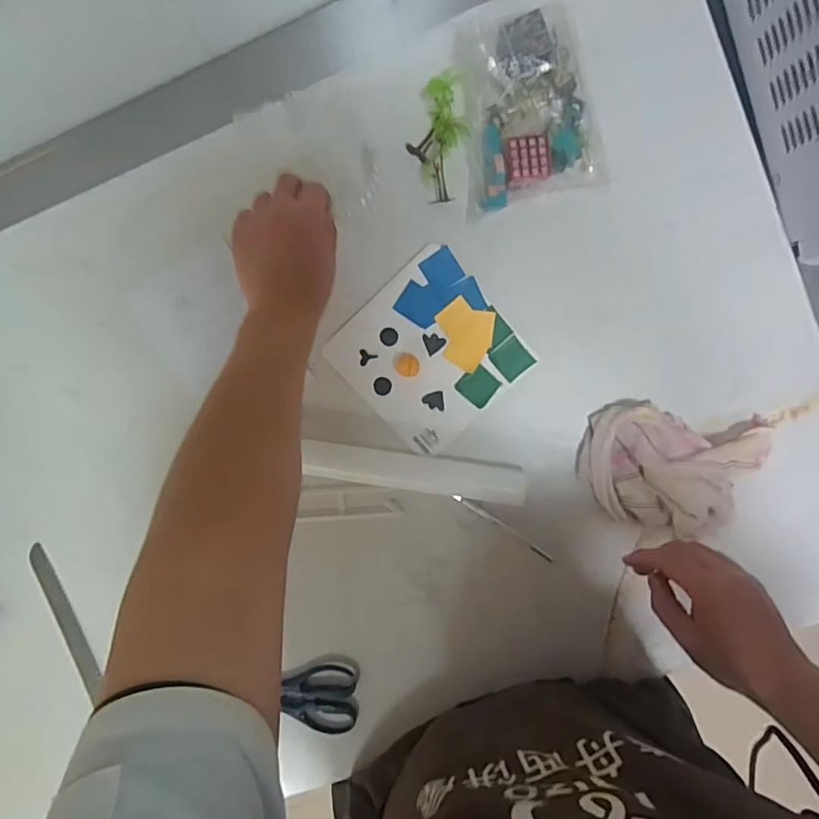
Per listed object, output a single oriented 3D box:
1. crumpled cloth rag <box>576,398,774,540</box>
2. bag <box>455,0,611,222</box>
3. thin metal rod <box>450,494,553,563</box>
[{"bbox_3d":[0.265,0.066,0.532,0.184,0.045,0.138,12,97,1],"label":"crumpled cloth rag"},{"bbox_3d":[0.111,-0.285,0.502,0.127,0.034,0.164,-11,96,4],"label":"bag"},{"bbox_3d":[0.100,0.126,0.566,0.123,0.005,0.009,33,97,-1],"label":"thin metal rod"}]

